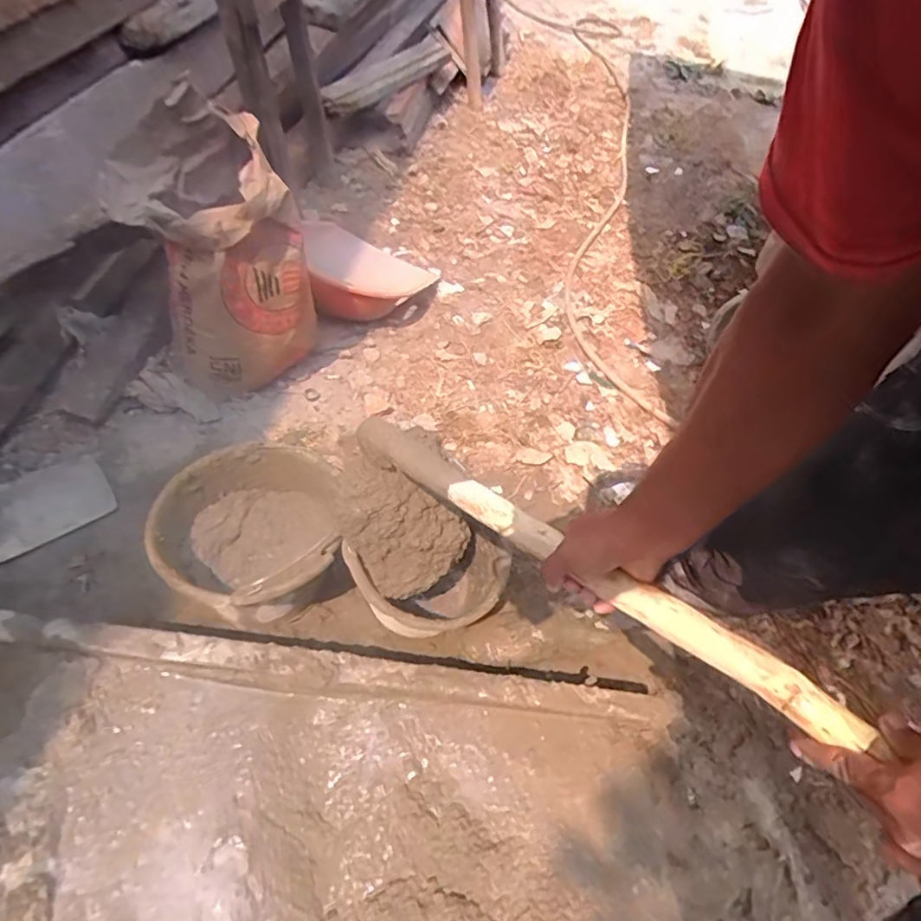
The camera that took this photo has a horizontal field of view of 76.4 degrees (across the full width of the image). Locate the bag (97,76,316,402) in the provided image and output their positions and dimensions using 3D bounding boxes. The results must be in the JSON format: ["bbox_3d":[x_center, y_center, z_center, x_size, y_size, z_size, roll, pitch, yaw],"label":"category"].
[{"bbox_3d":[-0.494,-0.413,1.190,0.305,0.458,0.291,-23,57,-27],"label":"bag"}]

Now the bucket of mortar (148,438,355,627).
[{"bbox_3d":[-0.341,0.141,0.976,0.266,0.191,0.273,5,49,-5],"label":"bucket of mortar"}]

